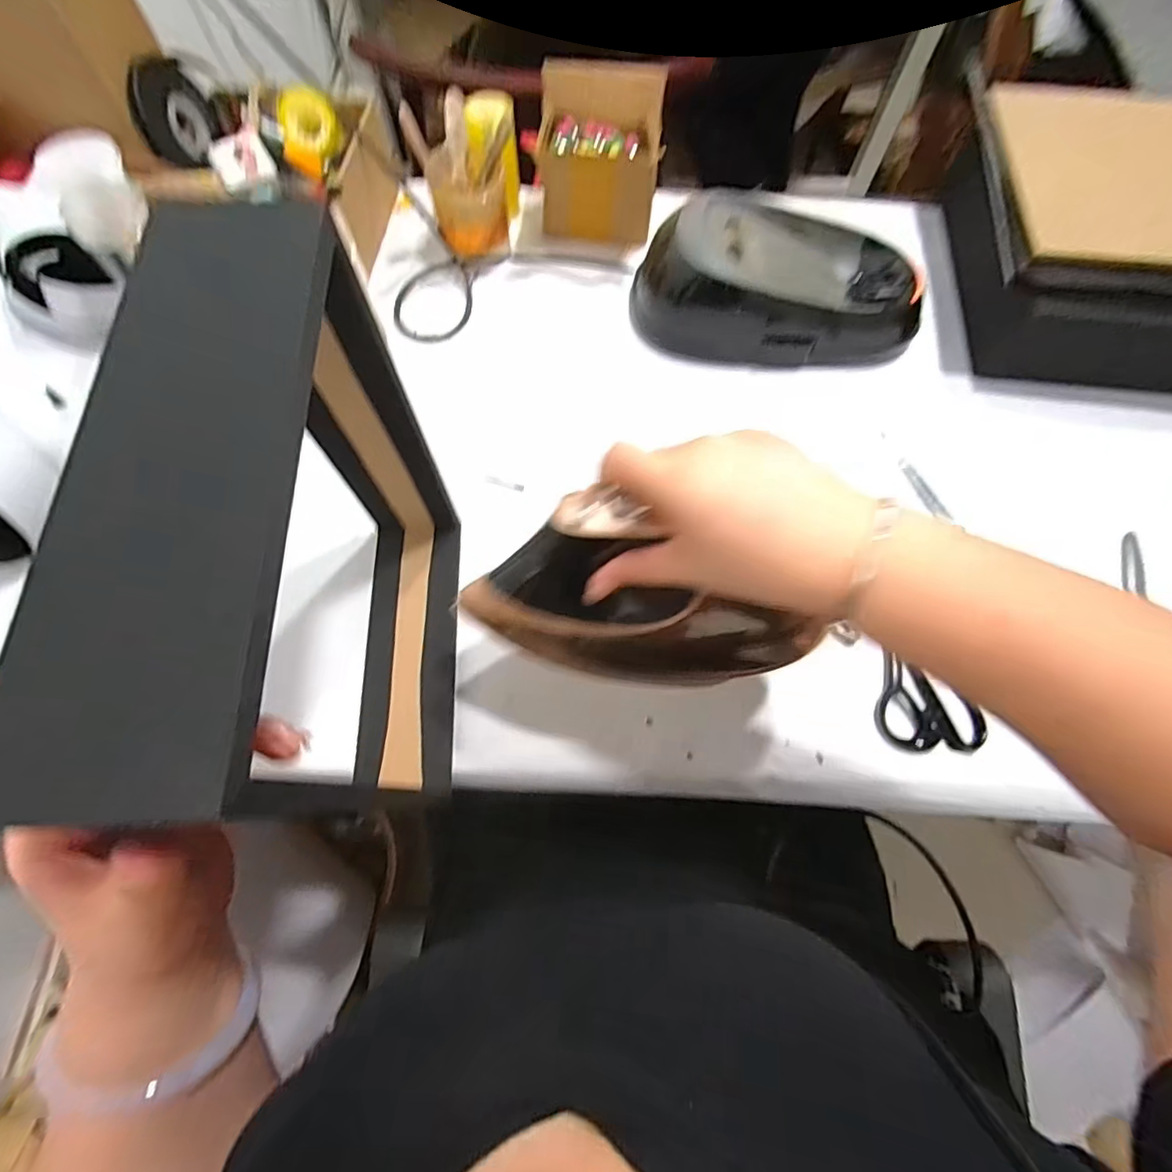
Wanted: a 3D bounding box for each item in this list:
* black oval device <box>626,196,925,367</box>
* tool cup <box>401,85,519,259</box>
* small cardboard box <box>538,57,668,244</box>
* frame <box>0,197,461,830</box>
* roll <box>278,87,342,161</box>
[{"bbox_3d":[0.202,-0.325,0.580,0.298,0.095,0.168,3,69,-1],"label":"black oval device"},{"bbox_3d":[-0.125,-0.439,0.601,0.105,0.116,0.110,1,69,-2],"label":"tool cup"},{"bbox_3d":[0.015,-0.470,0.611,0.134,0.122,0.114,6,69,0],"label":"small cardboard box"},{"bbox_3d":[-0.144,-0.003,0.336,0.068,0.302,0.246,-2,69,-3],"label":"frame"},{"bbox_3d":[-0.279,-0.471,0.557,0.056,0.050,0.016,17,23,-29],"label":"roll"}]

